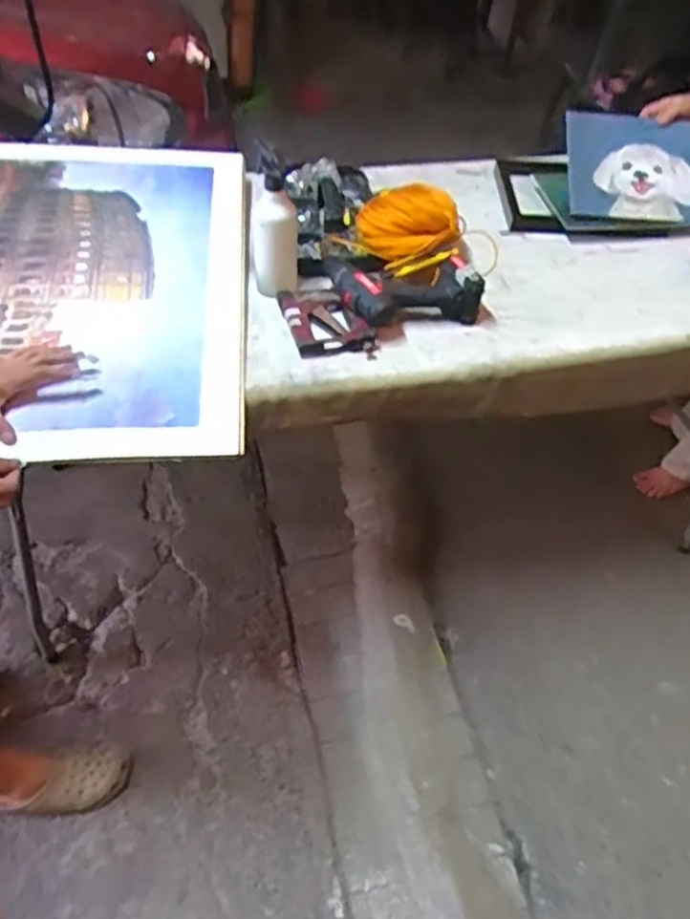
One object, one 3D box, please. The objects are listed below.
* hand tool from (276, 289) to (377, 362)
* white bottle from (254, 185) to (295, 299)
[{"bbox_3d":[-0.029,-0.223,1.176,0.130,0.039,0.172,-7,46,-12],"label":"hand tool"},{"bbox_3d":[-0.114,-0.357,1.187,0.067,0.167,0.052,0,45,-5],"label":"white bottle"}]

